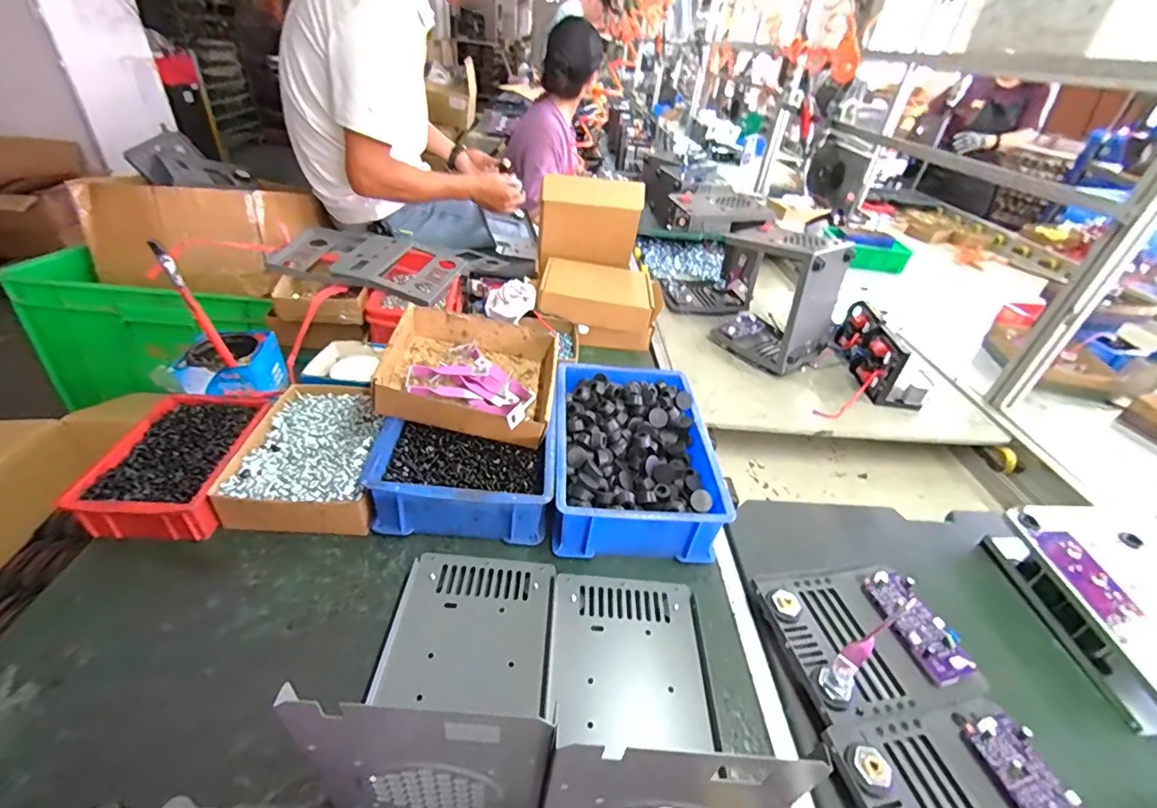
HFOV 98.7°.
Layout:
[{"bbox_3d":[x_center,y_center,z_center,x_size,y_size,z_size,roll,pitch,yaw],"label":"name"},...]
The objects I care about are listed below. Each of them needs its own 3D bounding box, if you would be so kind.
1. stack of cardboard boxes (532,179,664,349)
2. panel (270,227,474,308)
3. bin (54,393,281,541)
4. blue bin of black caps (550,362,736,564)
[{"bbox_3d":[0.038,-0.279,0.974,0.229,0.233,0.255,2,36,-5],"label":"stack of cardboard boxes"},{"bbox_3d":[-0.368,-0.245,0.871,0.299,0.046,0.171,18,51,9],"label":"panel"},{"bbox_3d":[-0.466,0.073,0.592,0.138,0.063,0.207,2,36,-5],"label":"bin"},{"bbox_3d":[0.069,0.053,0.664,0.198,0.085,0.300,4,36,-3],"label":"blue bin of black caps"}]

